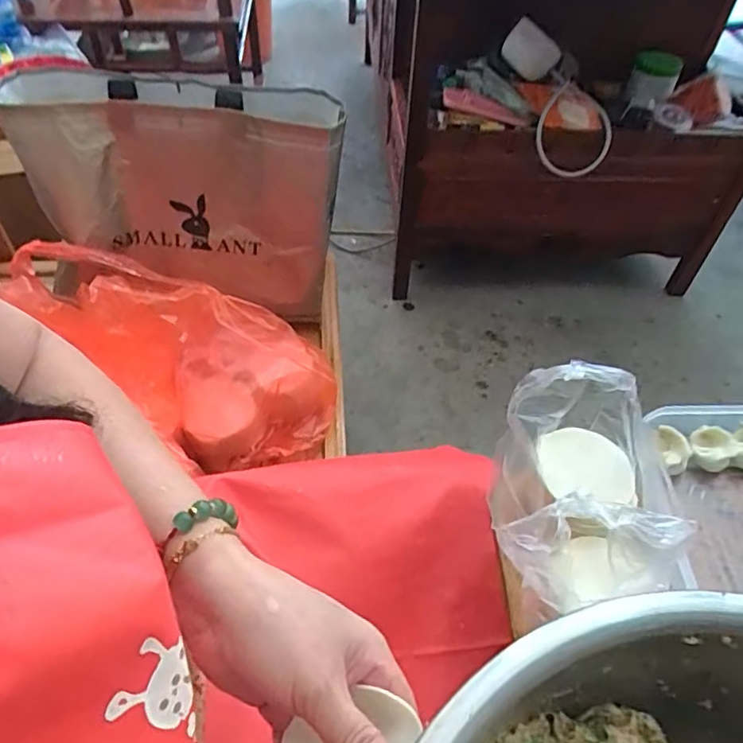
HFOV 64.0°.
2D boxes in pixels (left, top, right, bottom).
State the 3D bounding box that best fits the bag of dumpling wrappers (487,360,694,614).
[{"bbox_3d":[0.148,0.070,0.410,0.110,0.128,0.143,5,51,2],"label":"bag of dumpling wrappers"}]

